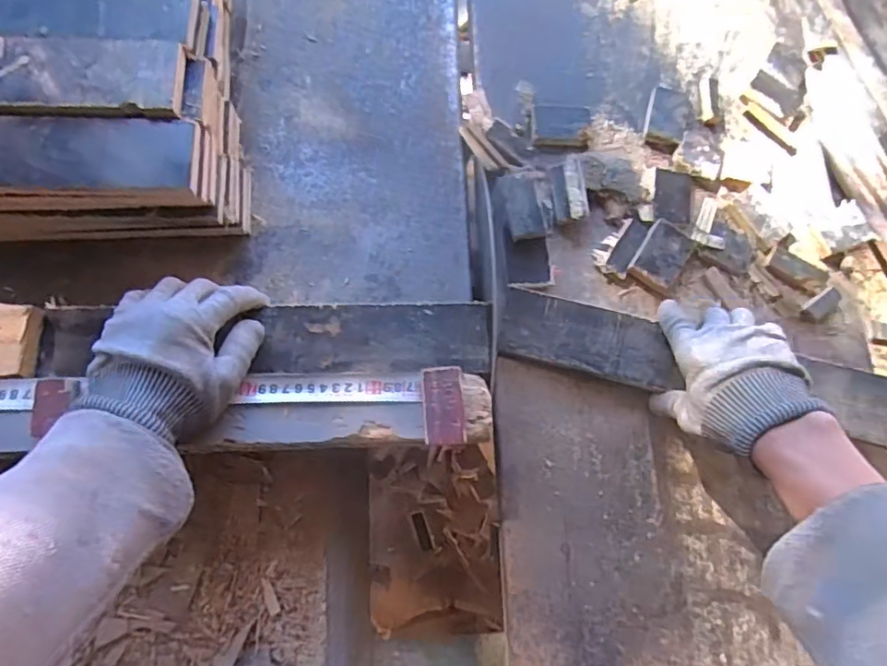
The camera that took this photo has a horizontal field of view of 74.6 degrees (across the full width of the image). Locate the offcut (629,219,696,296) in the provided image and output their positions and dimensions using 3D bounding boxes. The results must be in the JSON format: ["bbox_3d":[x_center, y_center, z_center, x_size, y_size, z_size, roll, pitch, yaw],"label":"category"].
[{"bbox_3d":[0.219,-0.076,0.579,0.046,0.020,0.072,33,69,12],"label":"offcut"}]

